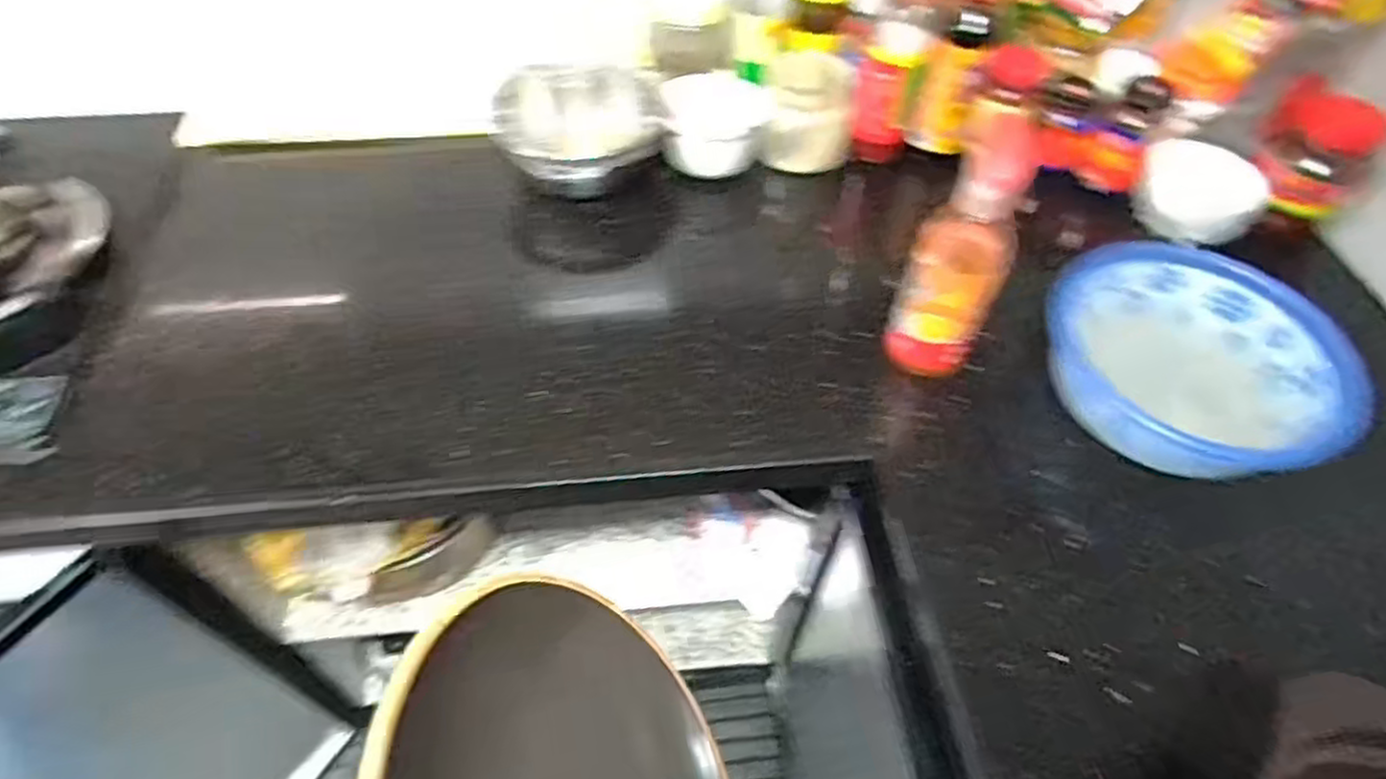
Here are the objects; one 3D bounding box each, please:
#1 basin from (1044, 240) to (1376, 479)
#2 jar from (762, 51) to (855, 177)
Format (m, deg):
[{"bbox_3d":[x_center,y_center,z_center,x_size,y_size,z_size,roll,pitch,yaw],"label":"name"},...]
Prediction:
[{"bbox_3d":[0.446,-0.018,0.684,0.233,0.107,0.222,1,53,-1],"label":"basin"},{"bbox_3d":[0.134,-0.329,0.887,0.097,0.103,0.091,1,53,-1],"label":"jar"}]

